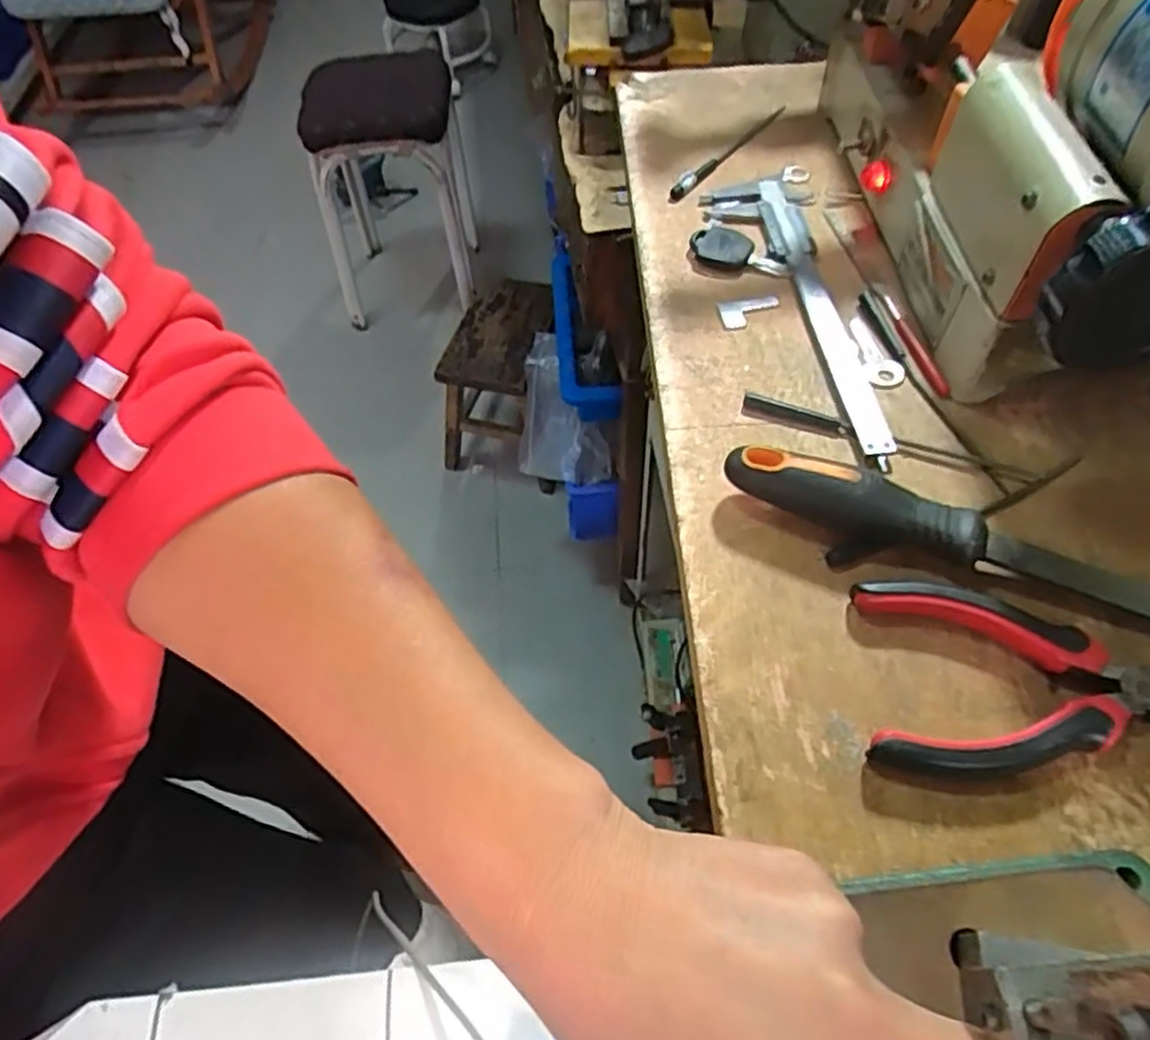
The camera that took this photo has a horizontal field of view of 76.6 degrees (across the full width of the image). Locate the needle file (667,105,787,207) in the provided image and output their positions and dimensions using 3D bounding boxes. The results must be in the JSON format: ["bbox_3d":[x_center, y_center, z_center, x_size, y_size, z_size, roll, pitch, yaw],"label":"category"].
[{"bbox_3d":[0.106,-0.251,0.489,0.011,0.008,0.135,36,65,23],"label":"needle file"}]

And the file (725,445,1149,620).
[{"bbox_3d":[0.183,0.019,0.291,0.248,0.031,0.030,18,59,14],"label":"file"}]

